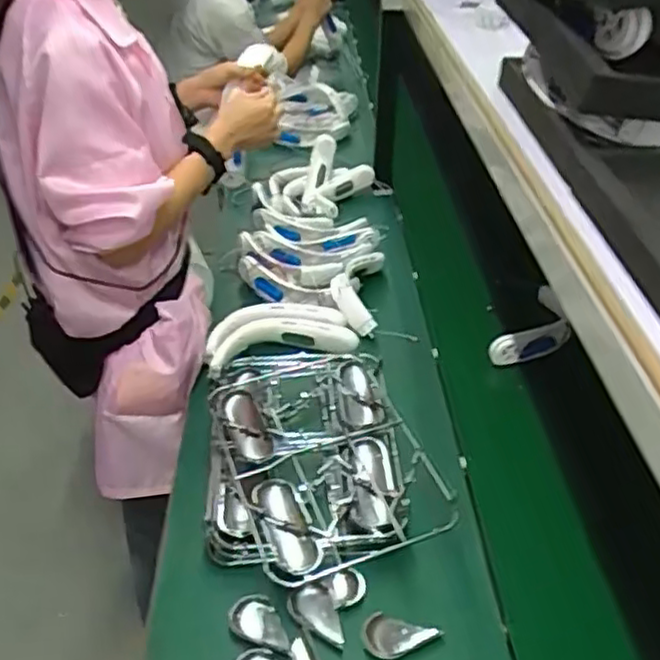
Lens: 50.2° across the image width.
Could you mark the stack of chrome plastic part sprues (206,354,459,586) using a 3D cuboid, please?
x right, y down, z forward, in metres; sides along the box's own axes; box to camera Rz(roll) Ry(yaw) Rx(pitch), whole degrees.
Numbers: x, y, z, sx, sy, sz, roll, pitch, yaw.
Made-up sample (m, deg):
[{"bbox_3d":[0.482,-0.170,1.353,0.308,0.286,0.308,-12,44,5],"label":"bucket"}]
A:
[{"bbox_3d":[-0.028,0.160,0.904,0.272,0.064,0.363,-9,37,-12],"label":"stack of chrome plastic part sprues"}]

